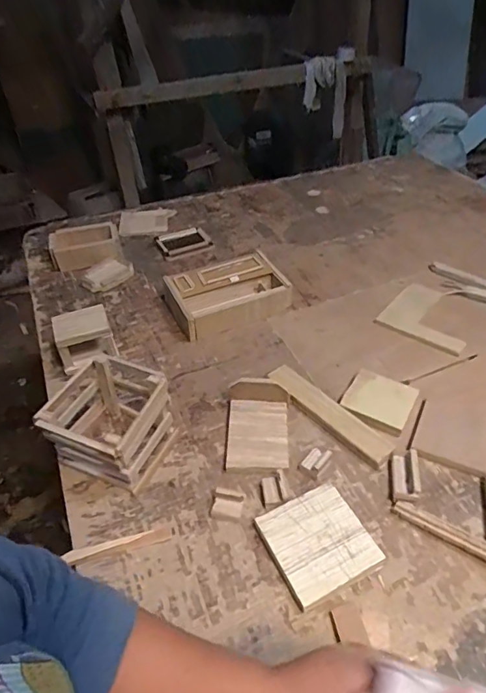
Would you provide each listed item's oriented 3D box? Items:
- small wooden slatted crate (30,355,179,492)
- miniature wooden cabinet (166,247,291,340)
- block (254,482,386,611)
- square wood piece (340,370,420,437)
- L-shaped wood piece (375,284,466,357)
[{"bbox_3d":[-0.187,0.102,0.656,0.154,0.125,0.143,14,47,19],"label":"small wooden slatted crate"},{"bbox_3d":[-0.031,-0.104,0.916,0.225,0.065,0.153,-21,46,-16],"label":"miniature wooden cabinet"},{"bbox_3d":[0.092,0.238,0.569,0.114,0.019,0.115,-22,46,-16],"label":"block"},{"bbox_3d":[0.211,0.084,0.723,0.098,0.011,0.096,21,49,25],"label":"square wood piece"},{"bbox_3d":[0.353,-0.059,0.876,0.154,0.006,0.145,25,51,28],"label":"L-shaped wood piece"}]

